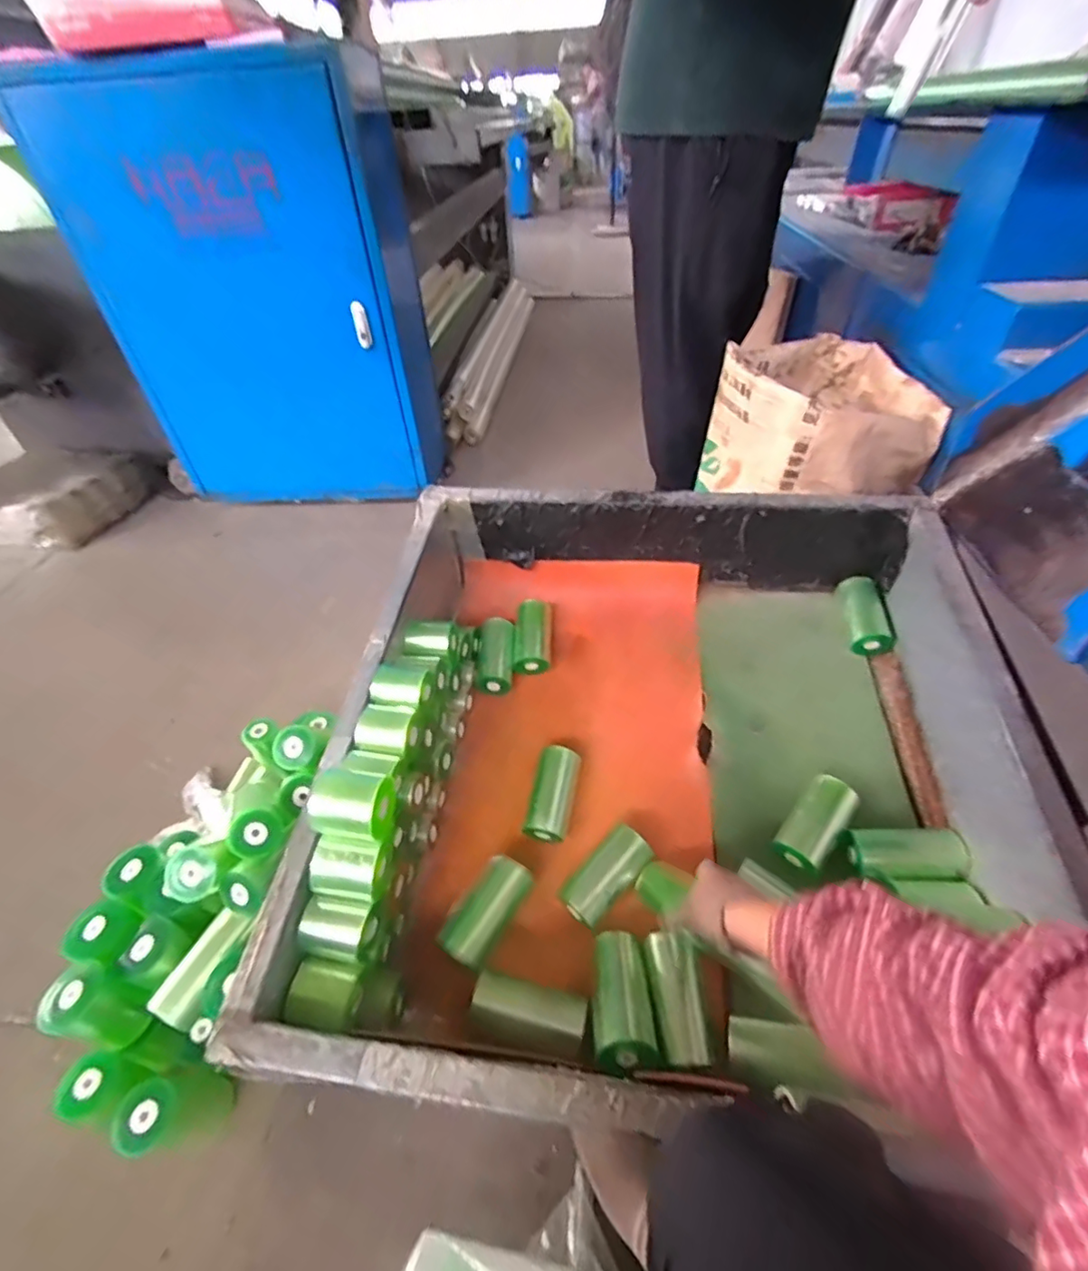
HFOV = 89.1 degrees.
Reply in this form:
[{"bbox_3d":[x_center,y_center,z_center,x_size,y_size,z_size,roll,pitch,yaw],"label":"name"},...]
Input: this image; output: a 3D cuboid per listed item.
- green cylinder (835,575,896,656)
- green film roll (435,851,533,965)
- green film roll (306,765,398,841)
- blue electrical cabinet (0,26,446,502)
[{"bbox_3d":[0.528,-0.034,0.916,0.063,0.056,0.140,-3,63,0],"label":"green cylinder"},{"bbox_3d":[-0.068,0.335,0.670,0.056,0.048,0.122,22,47,25],"label":"green film roll"},{"bbox_3d":[-0.204,0.181,0.590,0.076,0.052,0.063,5,43,9],"label":"green film roll"},{"bbox_3d":[-0.622,-0.748,1.304,0.661,0.810,0.331,2,42,6],"label":"blue electrical cabinet"}]

